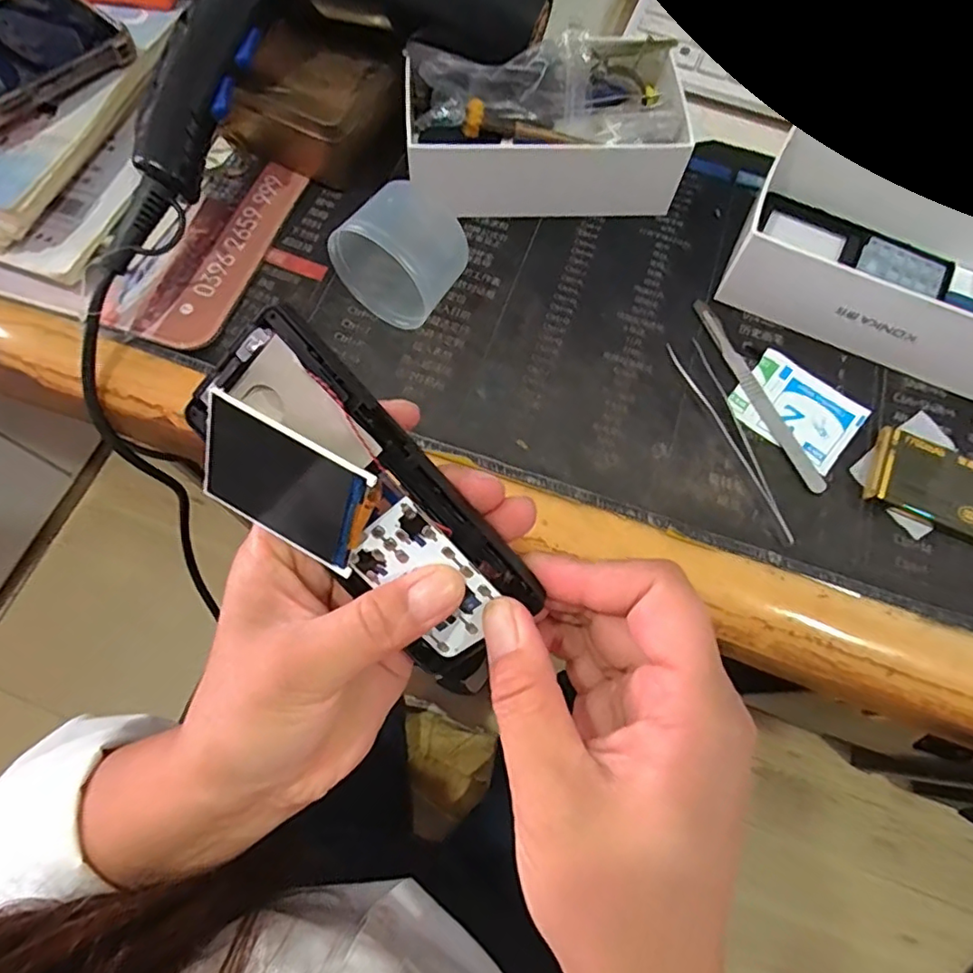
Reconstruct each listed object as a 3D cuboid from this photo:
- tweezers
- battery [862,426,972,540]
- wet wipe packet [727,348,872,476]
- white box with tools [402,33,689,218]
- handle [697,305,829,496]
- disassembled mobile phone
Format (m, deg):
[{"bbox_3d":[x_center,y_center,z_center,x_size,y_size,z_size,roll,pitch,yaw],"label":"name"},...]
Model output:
[{"bbox_3d":[0.140,-0.030,0.326,0.019,0.006,0.128,-19,71,-8],"label":"tweezers"},{"bbox_3d":[0.250,0.001,0.317,0.080,0.008,0.045,25,71,7],"label":"battery"},{"bbox_3d":[0.177,-0.044,0.333,0.066,0.004,0.051,38,73,12],"label":"wet wipe packet"},{"bbox_3d":[0.037,-0.230,0.365,0.169,0.073,0.097,-5,70,-4],"label":"white box with tools"},{"bbox_3d":[0.155,-0.055,0.337,0.009,0.005,0.132,-20,72,-9],"label":"handle"},{"bbox_3d":[-0.042,0.011,0.188,0.063,0.015,0.125,-41,97,22],"label":"disassembled mobile phone"}]

